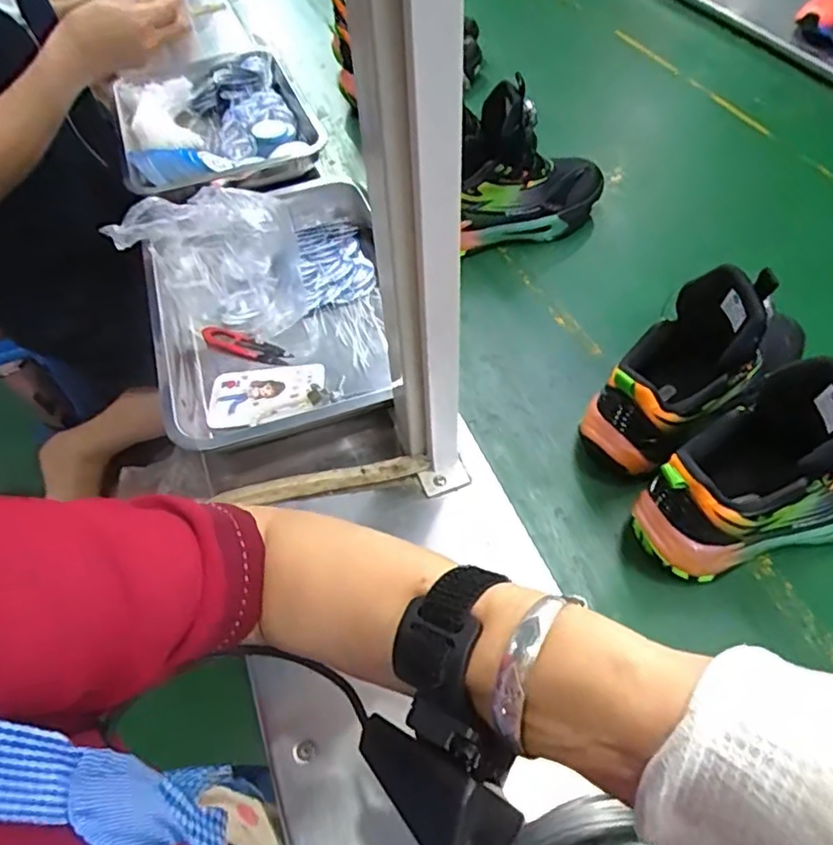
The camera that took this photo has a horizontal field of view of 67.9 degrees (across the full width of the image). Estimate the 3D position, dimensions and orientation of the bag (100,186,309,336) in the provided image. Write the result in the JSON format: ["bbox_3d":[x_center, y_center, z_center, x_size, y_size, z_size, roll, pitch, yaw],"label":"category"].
[{"bbox_3d":[-0.209,-0.166,0.646,0.175,0.113,0.118,-14,54,-6],"label":"bag"}]

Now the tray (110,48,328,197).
[{"bbox_3d":[-0.294,-0.439,0.900,0.272,0.066,0.319,-19,55,-10],"label":"tray"}]

